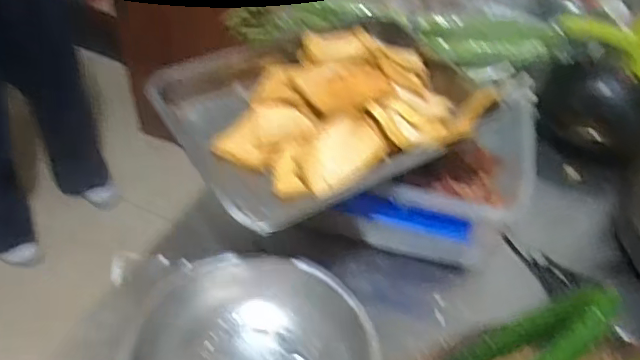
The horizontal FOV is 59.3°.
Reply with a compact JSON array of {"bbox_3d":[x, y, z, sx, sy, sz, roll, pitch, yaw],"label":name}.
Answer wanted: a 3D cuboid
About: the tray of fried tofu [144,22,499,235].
[{"bbox_3d":[0.011,-0.102,0.727,0.381,0.089,0.292,-20,51,-22],"label":"tray of fried tofu"}]

